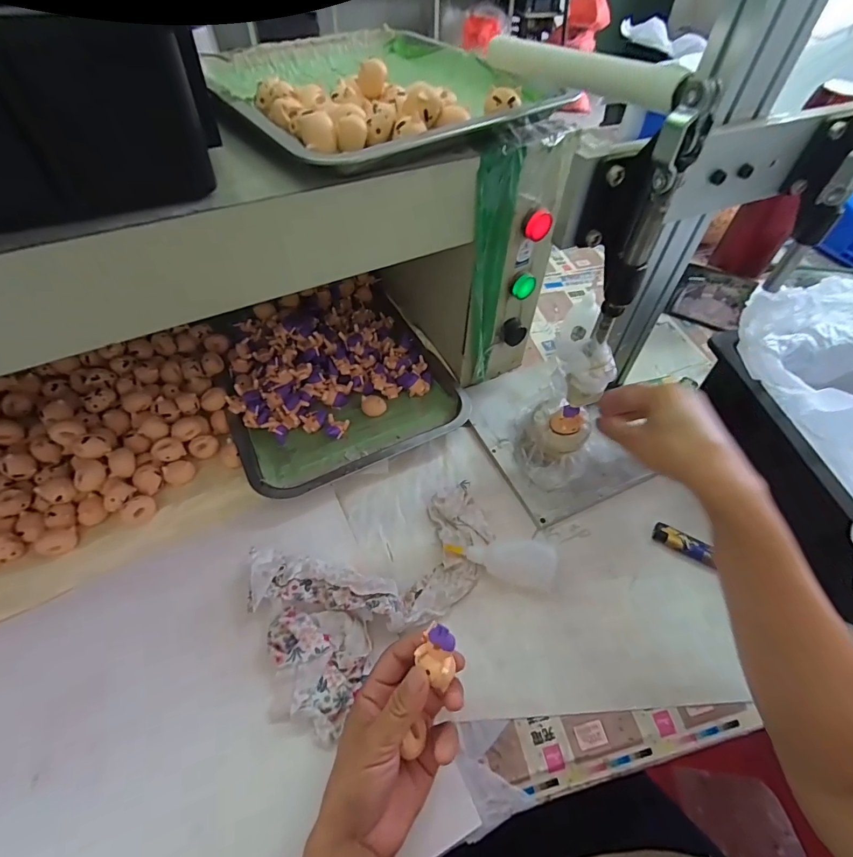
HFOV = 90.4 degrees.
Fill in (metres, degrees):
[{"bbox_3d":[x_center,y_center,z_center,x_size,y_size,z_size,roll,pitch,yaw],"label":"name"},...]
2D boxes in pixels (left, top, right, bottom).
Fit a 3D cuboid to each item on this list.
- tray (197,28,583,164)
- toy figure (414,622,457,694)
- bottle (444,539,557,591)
[{"bbox_3d":[-0.054,-0.324,0.393,0.234,0.039,0.285,-25,58,-20],"label":"tray"},{"bbox_3d":[0.007,0.156,0.294,0.023,0.025,0.035,7,50,2],"label":"toy figure"},{"bbox_3d":[0.071,0.124,0.404,0.099,0.034,0.040,12,54,7],"label":"bottle"}]

